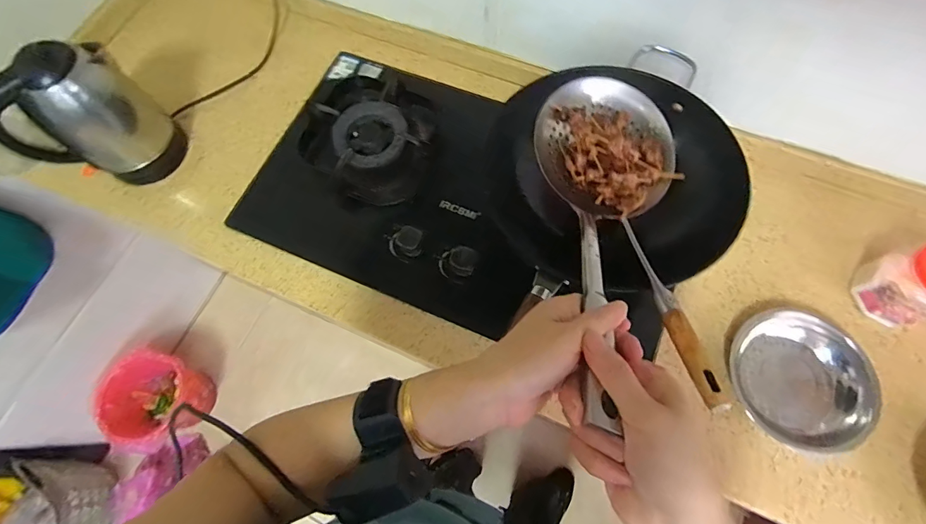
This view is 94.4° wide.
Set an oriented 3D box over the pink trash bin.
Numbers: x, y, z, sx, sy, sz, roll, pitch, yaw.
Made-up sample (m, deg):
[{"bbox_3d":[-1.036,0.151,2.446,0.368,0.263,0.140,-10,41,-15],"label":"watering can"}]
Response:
[{"bbox_3d":[-0.944,0.422,1.326,0.213,0.230,0.239,-3,69,1],"label":"pink trash bin"}]

